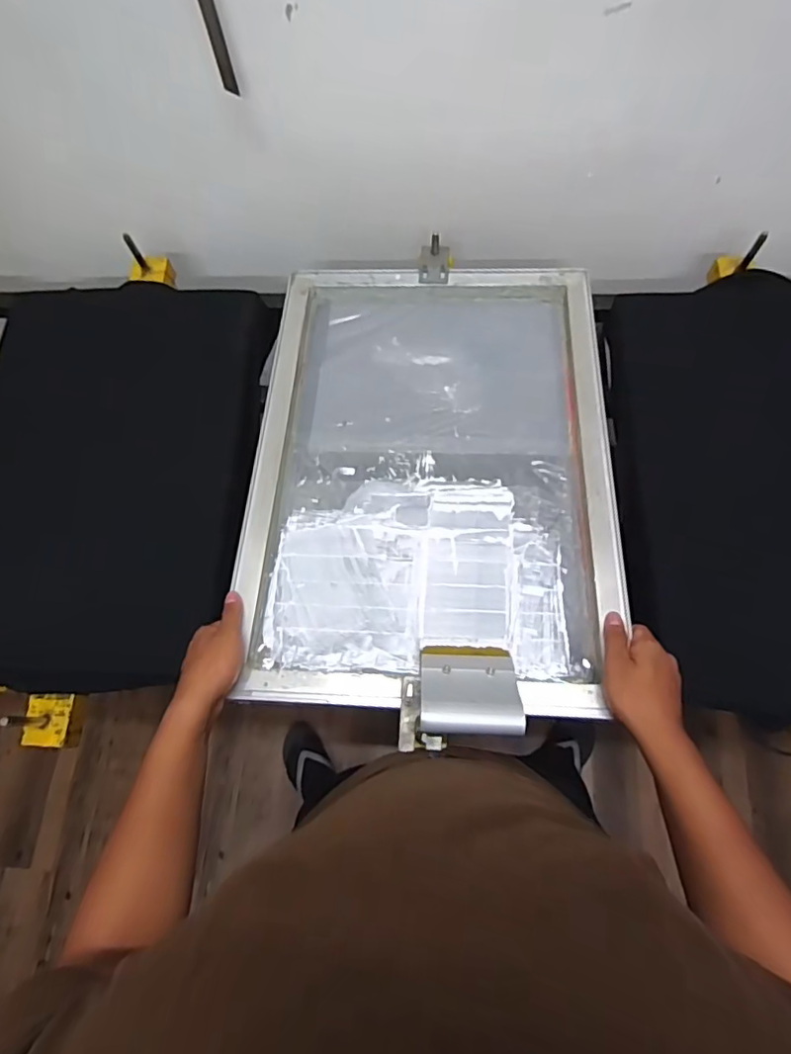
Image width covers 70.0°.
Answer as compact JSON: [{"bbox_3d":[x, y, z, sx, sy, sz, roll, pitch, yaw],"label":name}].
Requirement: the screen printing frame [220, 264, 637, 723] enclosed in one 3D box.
[{"bbox_3d":[0.048,-0.095,0.757,0.457,0.045,0.644,1,65,2],"label":"screen printing frame"}]

